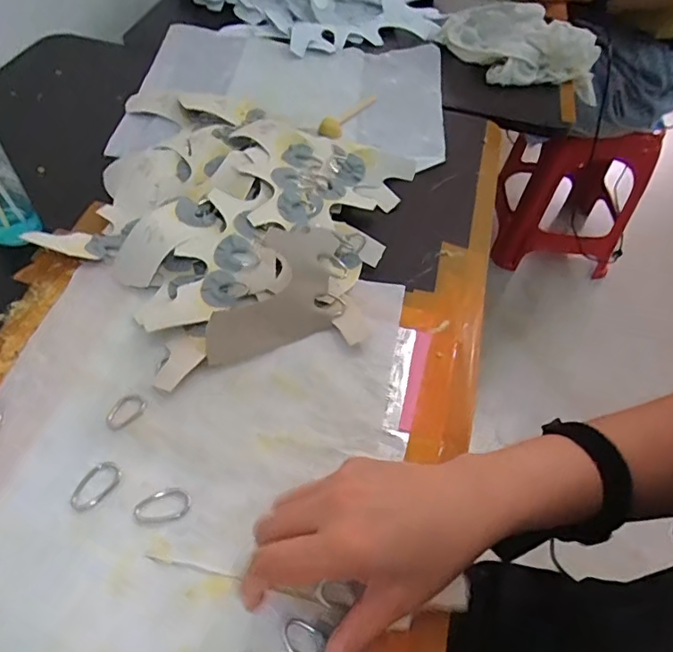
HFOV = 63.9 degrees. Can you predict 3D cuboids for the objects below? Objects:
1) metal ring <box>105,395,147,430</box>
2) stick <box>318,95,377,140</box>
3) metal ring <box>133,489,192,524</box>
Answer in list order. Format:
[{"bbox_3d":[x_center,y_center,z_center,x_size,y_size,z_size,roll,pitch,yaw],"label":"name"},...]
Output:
[{"bbox_3d":[-0.147,0.059,0.375,0.018,0.005,0.028,38,58,22],"label":"metal ring"},{"bbox_3d":[0.012,-0.243,0.618,0.023,0.017,0.095,28,55,16],"label":"stick"},{"bbox_3d":[-0.110,0.114,0.341,0.035,0.004,0.021,-5,53,-8],"label":"metal ring"}]

